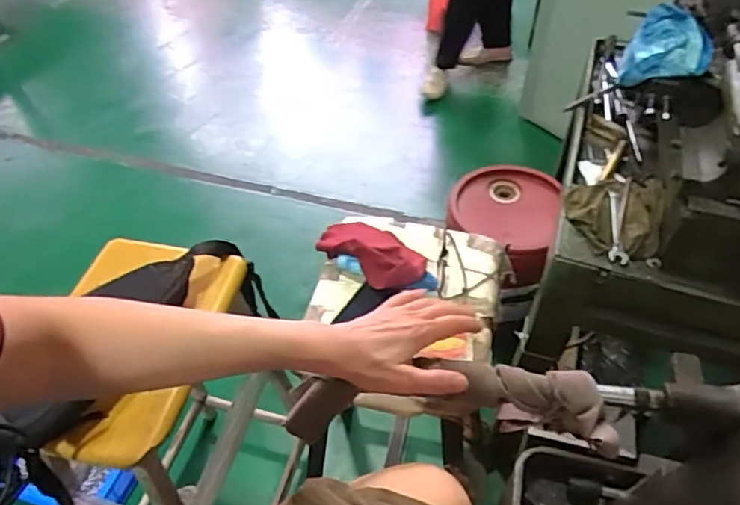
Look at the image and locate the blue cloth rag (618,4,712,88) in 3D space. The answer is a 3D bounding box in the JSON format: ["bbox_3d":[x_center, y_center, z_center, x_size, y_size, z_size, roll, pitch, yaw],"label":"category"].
[{"bbox_3d":[0.437,-0.309,0.853,0.129,0.047,0.124,1,83,7],"label":"blue cloth rag"}]

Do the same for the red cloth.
[{"bbox_3d":[0.002,-0.001,0.830,0.174,0.044,0.086,29,54,25],"label":"red cloth"}]

